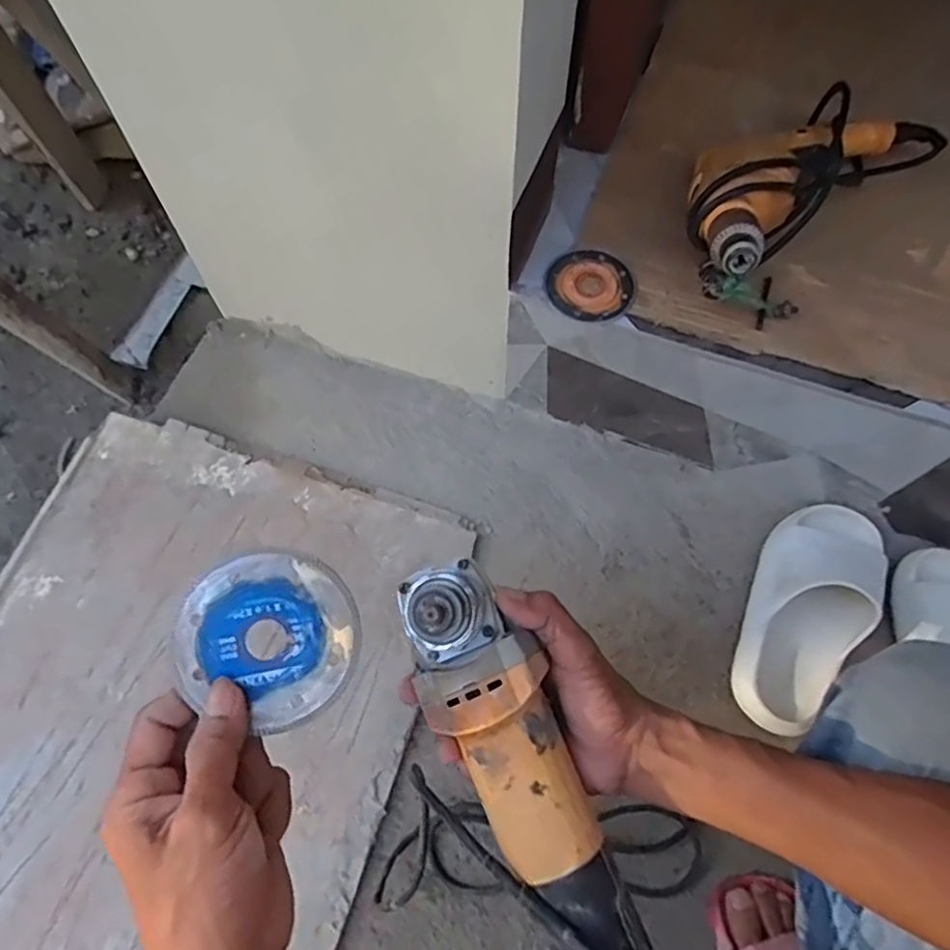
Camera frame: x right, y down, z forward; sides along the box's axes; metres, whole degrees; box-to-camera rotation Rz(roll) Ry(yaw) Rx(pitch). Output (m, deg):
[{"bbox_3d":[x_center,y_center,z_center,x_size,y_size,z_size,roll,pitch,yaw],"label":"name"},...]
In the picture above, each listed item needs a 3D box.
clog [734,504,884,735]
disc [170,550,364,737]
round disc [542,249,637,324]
[{"bbox_3d":[0.346,0.134,0.652,0.110,0.087,0.259,31,70,11],"label":"clog"},{"bbox_3d":[-0.102,0.080,0.317,0.088,0.004,0.081,1,86,-9],"label":"disc"},{"bbox_3d":[0.109,-0.179,0.603,0.083,0.013,0.072,16,66,7],"label":"round disc"}]

